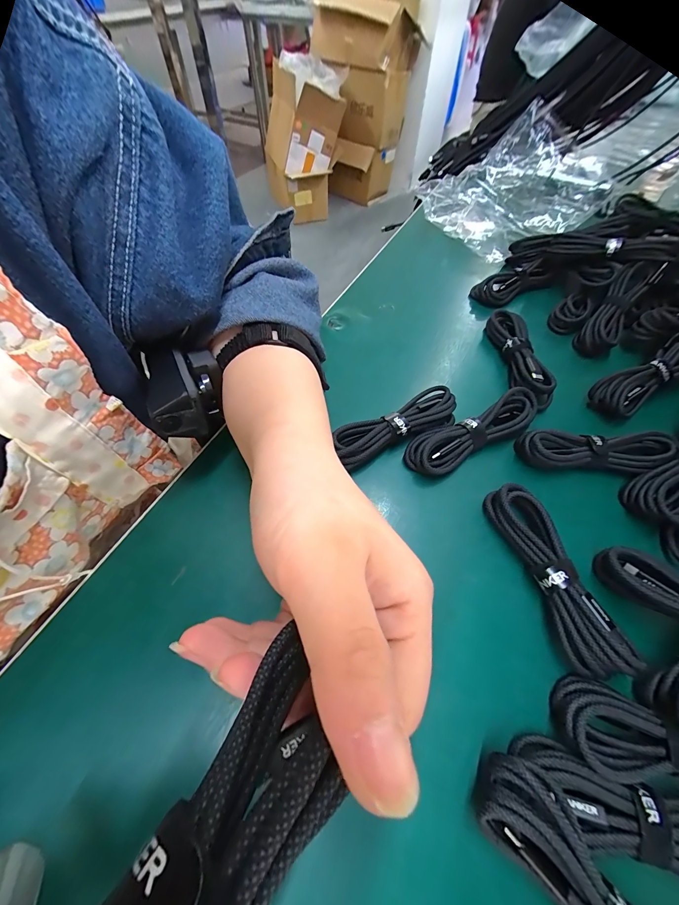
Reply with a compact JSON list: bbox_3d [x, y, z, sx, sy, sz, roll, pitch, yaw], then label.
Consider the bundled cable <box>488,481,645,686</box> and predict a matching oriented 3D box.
[{"bbox_3d":[0.128,0.074,0.196,0.026,0.027,0.111,-13,59,-8],"label":"bundled cable"}]

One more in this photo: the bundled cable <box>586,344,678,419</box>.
[{"bbox_3d":[0.271,-0.067,0.272,0.107,0.025,0.032,-29,62,-3],"label":"bundled cable"}]

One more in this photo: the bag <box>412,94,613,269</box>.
[{"bbox_3d":[0.263,-0.378,0.446,0.180,0.058,0.336,37,65,20],"label":"bag"}]

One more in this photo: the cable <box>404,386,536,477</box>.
[{"bbox_3d":[0.103,-0.013,0.250,0.116,0.032,0.029,-23,61,-14],"label":"cable"}]

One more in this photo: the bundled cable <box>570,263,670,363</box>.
[{"bbox_3d":[0.276,-0.146,0.316,0.033,0.024,0.114,34,81,19],"label":"bundled cable"}]

